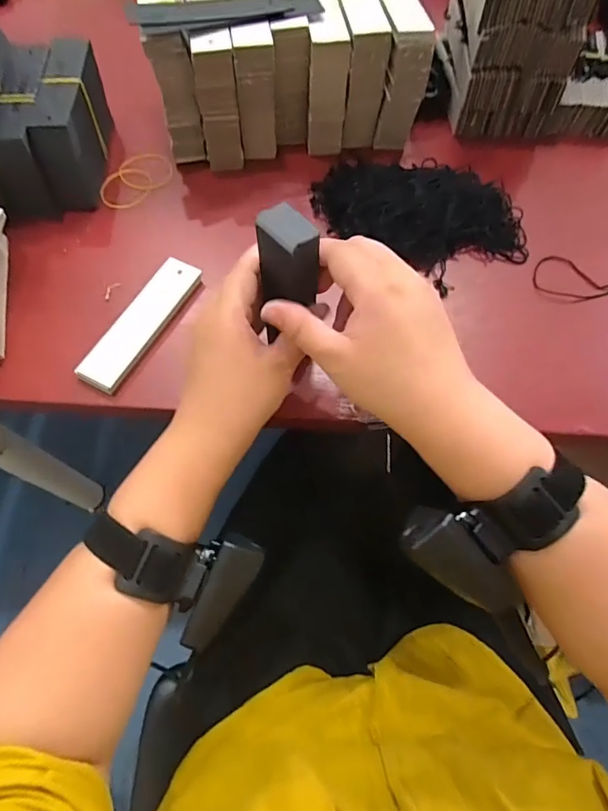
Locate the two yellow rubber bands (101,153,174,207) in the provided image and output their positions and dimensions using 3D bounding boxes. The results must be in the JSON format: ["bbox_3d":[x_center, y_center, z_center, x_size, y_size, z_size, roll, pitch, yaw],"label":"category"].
[{"bbox_3d":[-0.162,-0.221,0.461,0.055,0.008,0.086,15,66,6],"label":"two yellow rubber bands"}]

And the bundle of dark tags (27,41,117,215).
[{"bbox_3d":[-0.210,-0.255,0.433,0.033,0.071,0.141,-1,65,-2],"label":"bundle of dark tags"}]

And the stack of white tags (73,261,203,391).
[{"bbox_3d":[-0.127,-0.067,0.374,0.034,0.009,0.128,25,67,10],"label":"stack of white tags"}]

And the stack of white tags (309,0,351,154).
[{"bbox_3d":[0.015,-0.338,0.461,0.033,0.101,0.125,-6,65,-4],"label":"stack of white tags"}]

